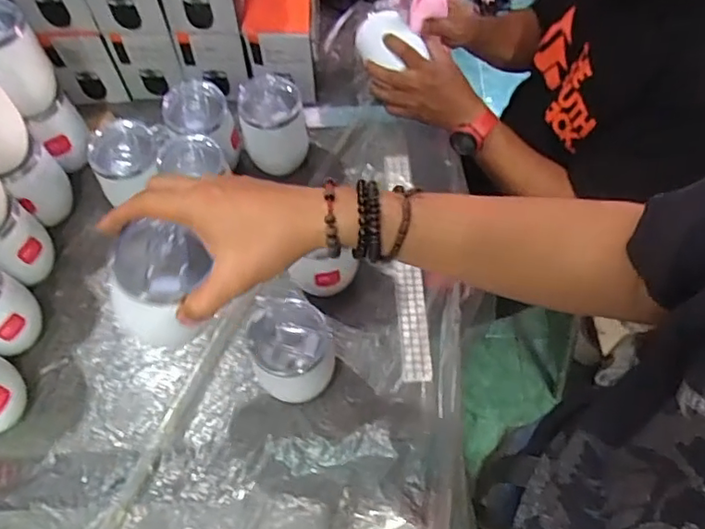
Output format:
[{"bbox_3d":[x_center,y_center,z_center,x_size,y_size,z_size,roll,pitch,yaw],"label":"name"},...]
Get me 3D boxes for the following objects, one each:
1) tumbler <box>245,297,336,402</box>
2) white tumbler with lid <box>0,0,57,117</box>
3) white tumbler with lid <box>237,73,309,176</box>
[{"bbox_3d":[-0.062,0.093,0.612,0.080,0.118,0.078,0,62,0],"label":"tumbler"},{"bbox_3d":[-0.389,-0.235,0.661,0.080,0.115,0.072,-37,66,-19],"label":"white tumbler with lid"},{"bbox_3d":[-0.102,-0.178,0.768,0.081,0.119,0.084,0,62,0],"label":"white tumbler with lid"}]

